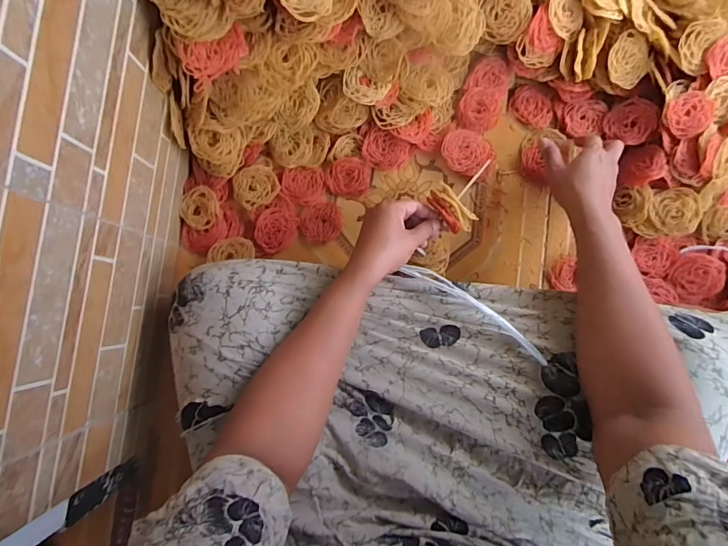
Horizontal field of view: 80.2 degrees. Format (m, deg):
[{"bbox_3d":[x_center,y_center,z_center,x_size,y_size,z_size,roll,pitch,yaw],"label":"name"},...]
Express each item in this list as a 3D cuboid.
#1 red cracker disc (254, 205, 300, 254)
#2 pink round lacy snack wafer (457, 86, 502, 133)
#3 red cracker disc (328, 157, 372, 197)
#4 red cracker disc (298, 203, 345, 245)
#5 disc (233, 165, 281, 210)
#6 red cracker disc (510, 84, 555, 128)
[{"bbox_3d":[-0.117,-0.059,0.578,0.053,0.014,0.064,12,86,0],"label":"red cracker disc"},{"bbox_3d":[0.161,-0.224,0.594,0.064,0.010,0.055,6,120,-12],"label":"pink round lacy snack wafer"},{"bbox_3d":[-0.020,-0.130,0.589,0.058,0.011,0.052,1,86,0],"label":"red cracker disc"},{"bbox_3d":[-0.057,-0.068,0.589,0.059,0.010,0.054,-16,86,-2],"label":"red cracker disc"},{"bbox_3d":[-0.143,-0.115,0.573,0.058,0.018,0.053,0,86,-1],"label":"disc"},{"bbox_3d":[0.237,-0.233,0.604,0.064,0.011,0.051,39,86,2],"label":"red cracker disc"}]

